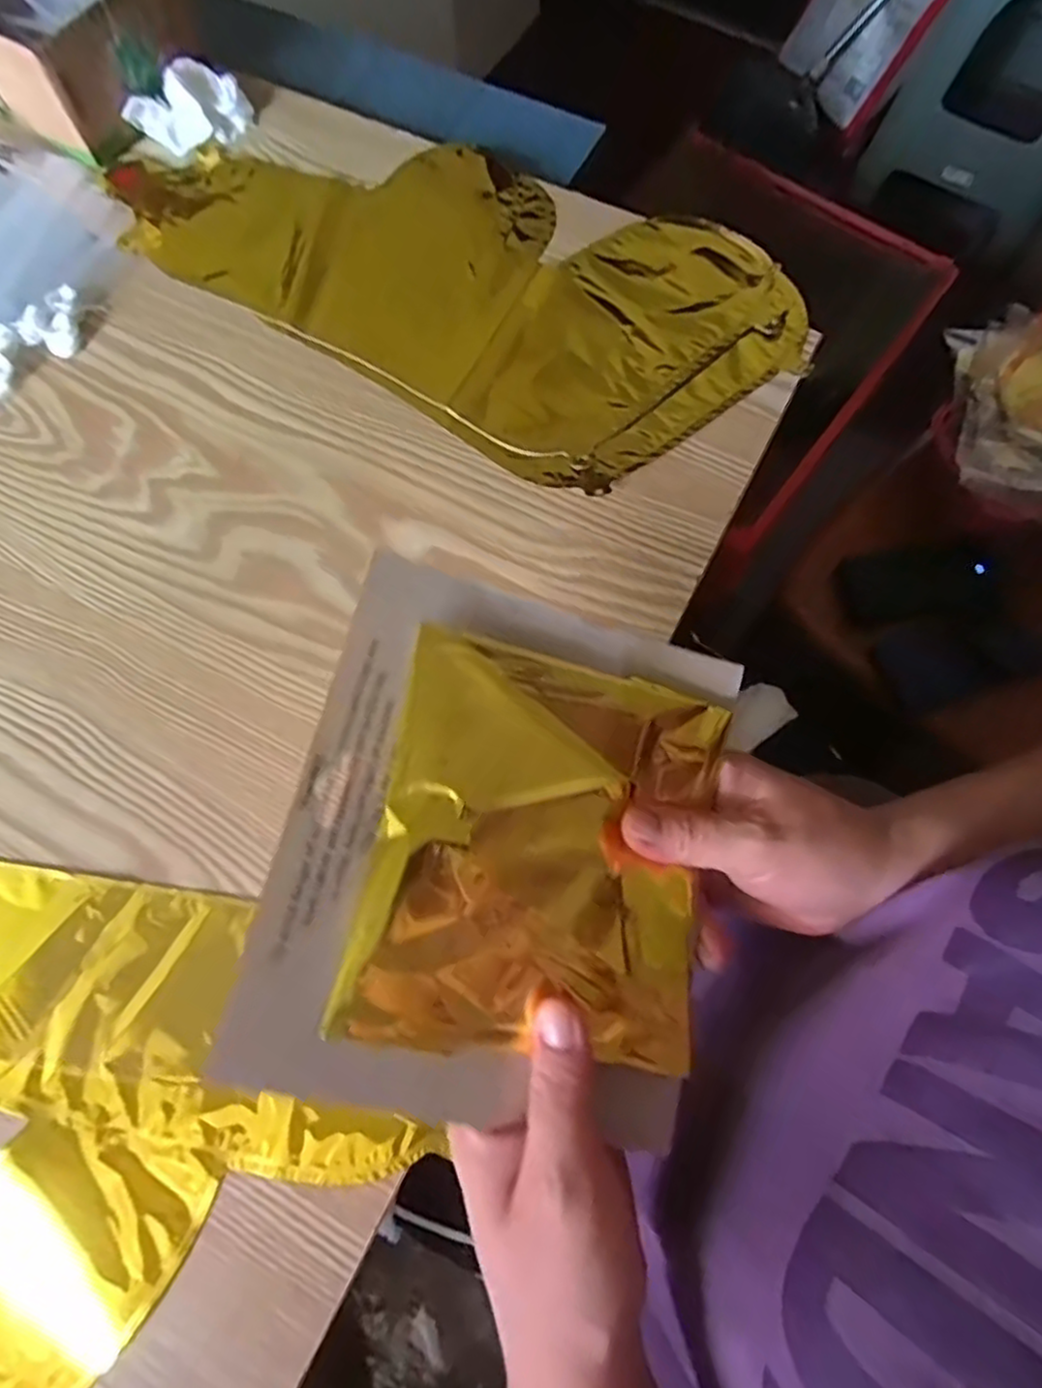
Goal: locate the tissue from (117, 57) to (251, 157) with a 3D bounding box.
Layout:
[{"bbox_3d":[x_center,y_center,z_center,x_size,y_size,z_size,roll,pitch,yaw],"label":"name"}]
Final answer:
[{"bbox_3d":[-0.229,-0.406,0.481,0.072,0.027,0.042,-40,75,-11],"label":"tissue"}]

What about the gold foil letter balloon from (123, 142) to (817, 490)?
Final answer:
[{"bbox_3d":[-0.044,-0.283,0.447,0.423,0.014,0.209,32,75,11],"label":"gold foil letter balloon"}]

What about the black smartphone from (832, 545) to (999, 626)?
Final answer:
[{"bbox_3d":[0.405,-0.112,0.717,0.159,0.008,0.071,-5,93,1],"label":"black smartphone"}]

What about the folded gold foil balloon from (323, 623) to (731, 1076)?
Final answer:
[{"bbox_3d":[0.012,0.057,0.264,0.132,0.017,0.143,17,73,-20],"label":"folded gold foil balloon"}]

